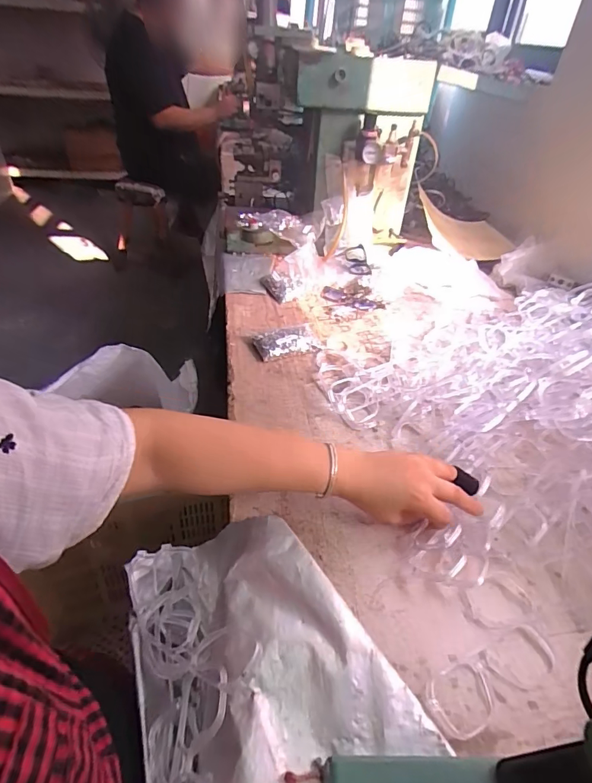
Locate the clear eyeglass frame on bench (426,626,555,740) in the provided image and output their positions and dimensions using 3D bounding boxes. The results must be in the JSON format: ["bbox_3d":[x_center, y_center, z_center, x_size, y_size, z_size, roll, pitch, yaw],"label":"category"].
[{"bbox_3d":[0.187,0.264,0.418,0.148,0.020,0.052,-16,42,-23],"label":"clear eyeglass frame on bench"}]

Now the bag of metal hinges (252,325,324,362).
[{"bbox_3d":[-0.017,-0.090,0.825,0.116,0.028,0.065,-13,41,-20],"label":"bag of metal hinges"}]

